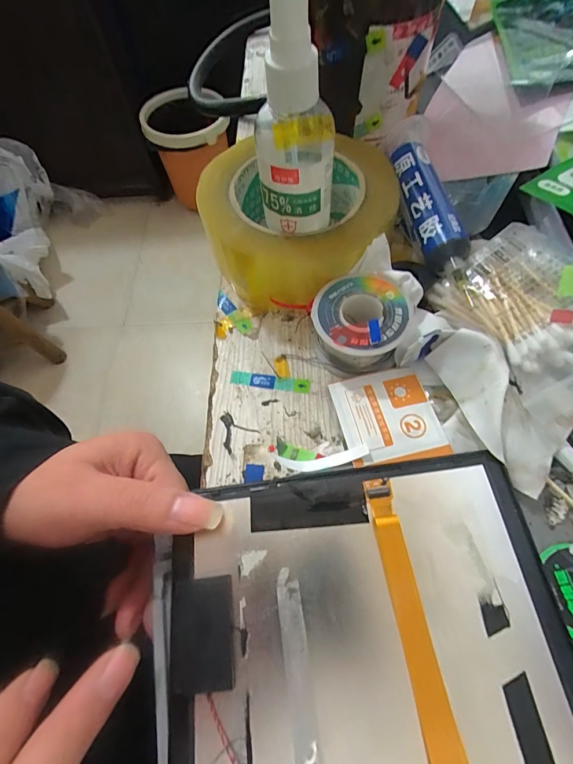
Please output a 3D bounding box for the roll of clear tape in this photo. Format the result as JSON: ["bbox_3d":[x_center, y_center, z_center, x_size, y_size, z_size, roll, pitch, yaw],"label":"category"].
[{"bbox_3d":[0.007,-0.104,0.242,0.119,0.049,0.109,-1,64,3],"label":"roll of clear tape"}]

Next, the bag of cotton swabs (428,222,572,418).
[{"bbox_3d":[0.129,-0.035,0.193,0.069,0.022,0.096,-36,58,7],"label":"bag of cotton swabs"}]

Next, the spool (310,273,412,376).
[{"bbox_3d":[0.041,-0.034,0.214,0.049,0.031,0.054,9,65,8],"label":"spool"}]

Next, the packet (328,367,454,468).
[{"bbox_3d":[0.054,0.018,0.201,0.050,0.006,0.053,-12,64,-2],"label":"packet"}]

